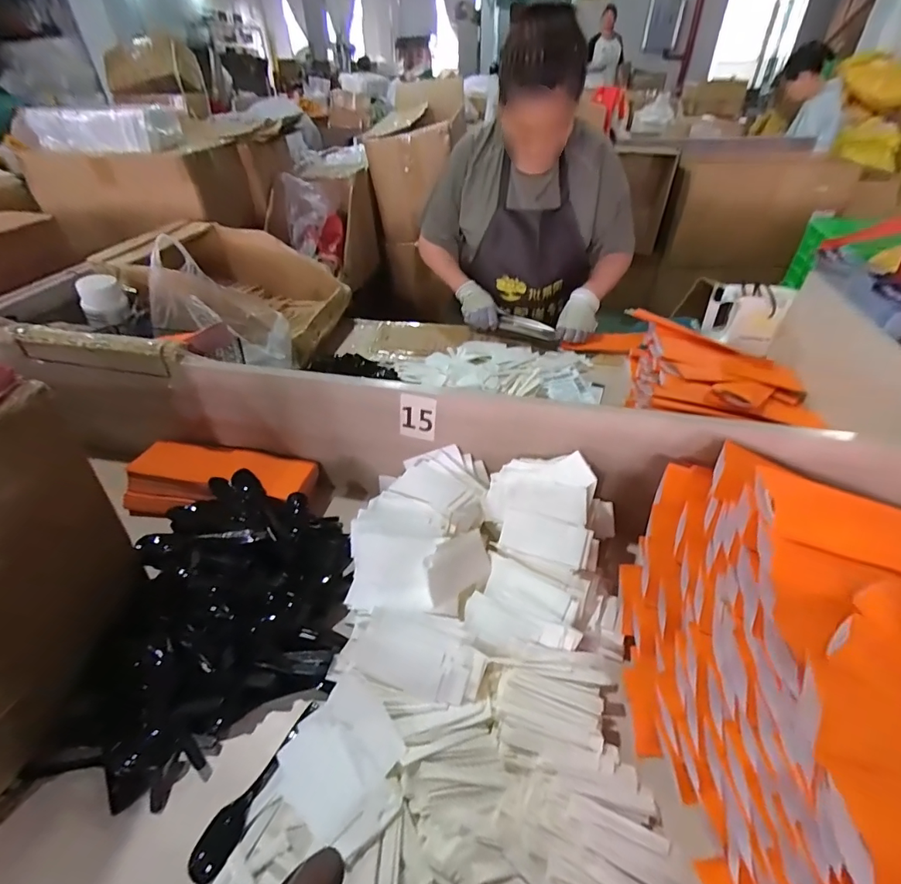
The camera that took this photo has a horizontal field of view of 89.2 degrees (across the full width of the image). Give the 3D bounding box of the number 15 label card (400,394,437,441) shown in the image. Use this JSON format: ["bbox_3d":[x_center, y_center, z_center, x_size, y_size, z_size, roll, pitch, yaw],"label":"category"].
[{"bbox_3d":[-0.044,-0.032,0.622,0.047,0.067,0.007,7,37,2],"label":"number 15 label card"}]

